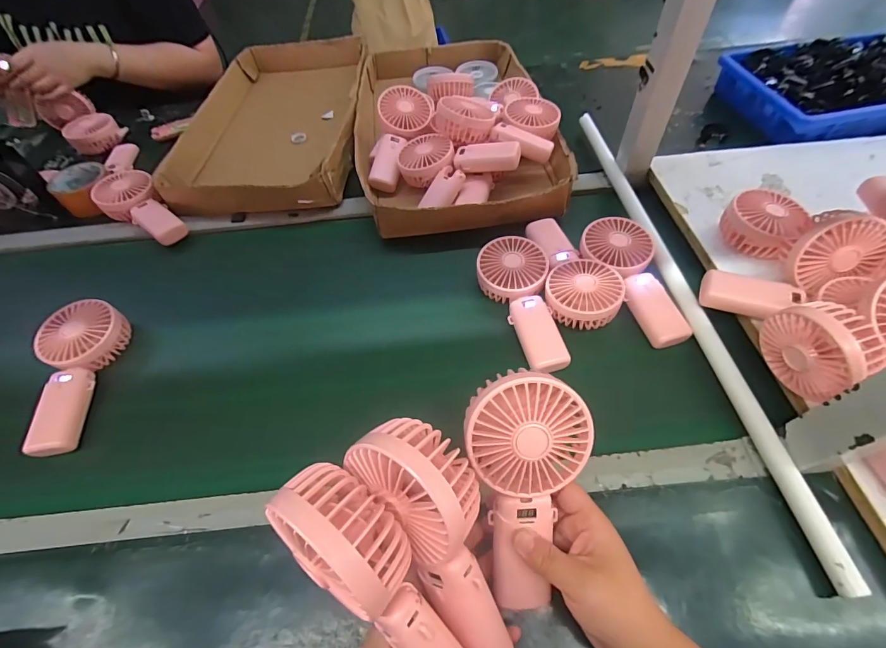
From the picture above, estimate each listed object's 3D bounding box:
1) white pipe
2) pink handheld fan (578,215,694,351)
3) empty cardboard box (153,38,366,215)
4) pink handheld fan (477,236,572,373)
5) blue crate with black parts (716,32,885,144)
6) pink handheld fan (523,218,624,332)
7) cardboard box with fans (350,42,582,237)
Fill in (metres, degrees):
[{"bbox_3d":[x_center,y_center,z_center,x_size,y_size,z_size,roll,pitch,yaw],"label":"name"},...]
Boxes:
[{"bbox_3d":[0.283,-0.067,0.495,0.020,0.022,0.669,-7,56,-1],"label":"white pipe"},{"bbox_3d":[0.230,-0.056,0.491,0.086,0.037,0.180,-8,56,-2],"label":"pink handheld fan"},{"bbox_3d":[-0.307,-0.394,0.775,0.299,0.084,0.526,-2,56,2],"label":"empty cardboard box"},{"bbox_3d":[0.092,-0.030,0.483,0.085,0.031,0.186,-5,56,0],"label":"pink handheld fan"},{"bbox_3d":[0.675,-0.384,0.653,0.363,0.064,0.237,-3,56,2],"label":"blue crate with black parts"},{"bbox_3d":[0.163,-0.077,0.509,0.085,0.034,0.179,-7,56,-1],"label":"pink handheld fan"},{"bbox_3d":[0.010,-0.364,0.688,0.322,0.101,0.502,-8,56,-2],"label":"cardboard box with fans"}]

